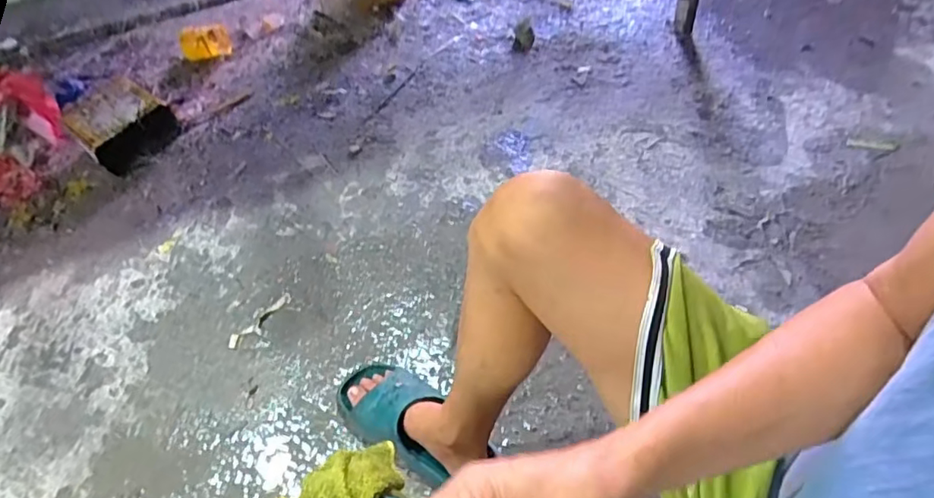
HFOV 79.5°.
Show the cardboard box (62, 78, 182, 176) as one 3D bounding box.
[{"bbox_3d":[-0.734,-0.261,1.196,0.161,0.102,0.176,29,61,22],"label":"cardboard box"}]

